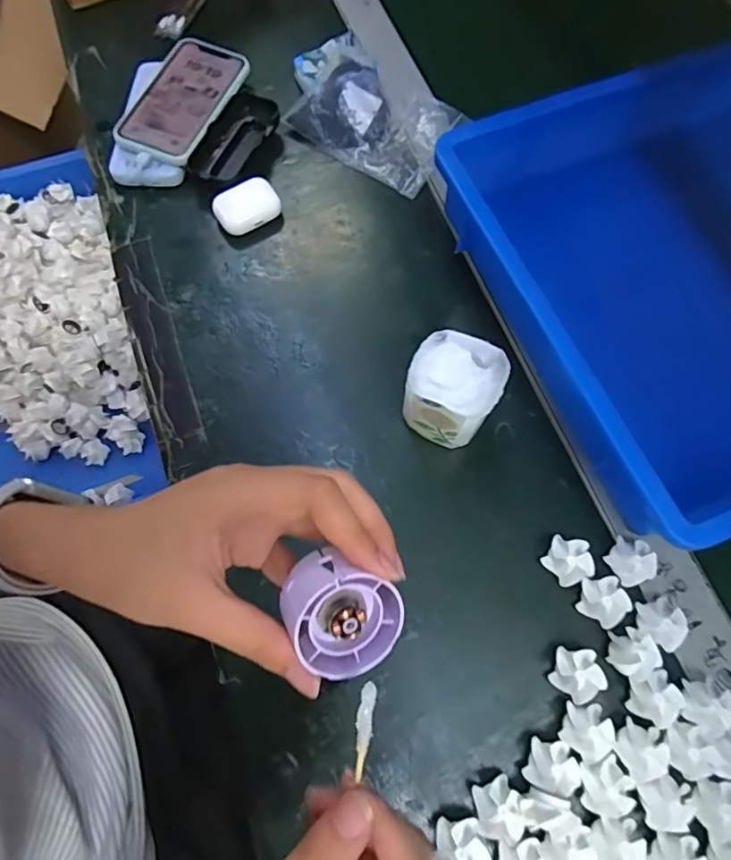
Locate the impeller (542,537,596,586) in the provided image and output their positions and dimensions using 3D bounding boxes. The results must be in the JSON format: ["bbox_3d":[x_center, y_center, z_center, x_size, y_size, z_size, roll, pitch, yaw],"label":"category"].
[{"bbox_3d":[0.147,0.094,0.380,0.032,0.015,0.033,0,69,1],"label":"impeller"}]

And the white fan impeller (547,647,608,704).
[{"bbox_3d":[0.144,0.165,0.353,0.034,0.016,0.033,0,69,1],"label":"white fan impeller"}]

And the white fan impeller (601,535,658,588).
[{"bbox_3d":[0.191,0.094,0.377,0.030,0.014,0.032,0,69,1],"label":"white fan impeller"}]

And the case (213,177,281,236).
[{"bbox_3d":[-0.109,-0.207,0.488,0.059,0.023,0.037,-28,72,-10],"label":"case"}]

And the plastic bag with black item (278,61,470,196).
[{"bbox_3d":[0.011,-0.313,0.527,0.152,0.027,0.108,30,73,11],"label":"plastic bag with black item"}]

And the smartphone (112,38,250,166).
[{"bbox_3d":[-0.181,-0.332,0.520,0.081,0.010,0.150,24,70,1],"label":"smartphone"}]

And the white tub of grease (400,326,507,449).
[{"bbox_3d":[0.066,-0.029,0.401,0.064,0.066,0.066,24,72,9],"label":"white tub of grease"}]

